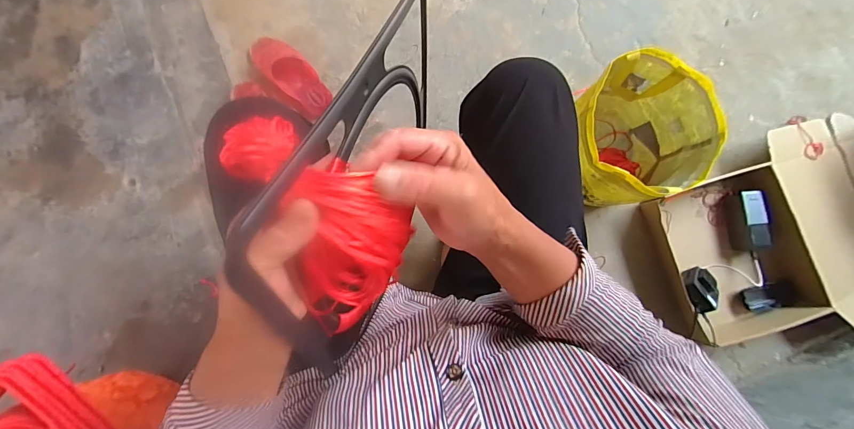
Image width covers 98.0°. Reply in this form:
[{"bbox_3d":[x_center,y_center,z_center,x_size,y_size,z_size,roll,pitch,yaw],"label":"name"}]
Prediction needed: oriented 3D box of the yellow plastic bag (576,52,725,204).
[{"bbox_3d":[0.374,-0.142,0.751,0.239,0.270,0.242,-27,86,-5],"label":"yellow plastic bag"}]

